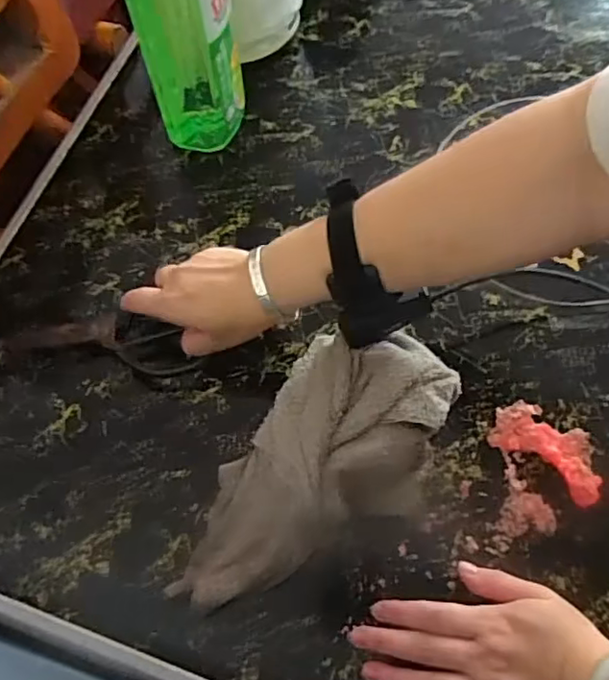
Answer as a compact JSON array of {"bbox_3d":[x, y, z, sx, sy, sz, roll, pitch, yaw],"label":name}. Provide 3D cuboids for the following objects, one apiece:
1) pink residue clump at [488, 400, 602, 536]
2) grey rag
[{"bbox_3d":[0.183,0.095,0.456,0.073,0.014,0.098,0,65,3],"label":"pink residue clump"},{"bbox_3d":[0.014,0.092,0.439,0.123,0.064,0.242,32,70,17],"label":"grey rag"}]

